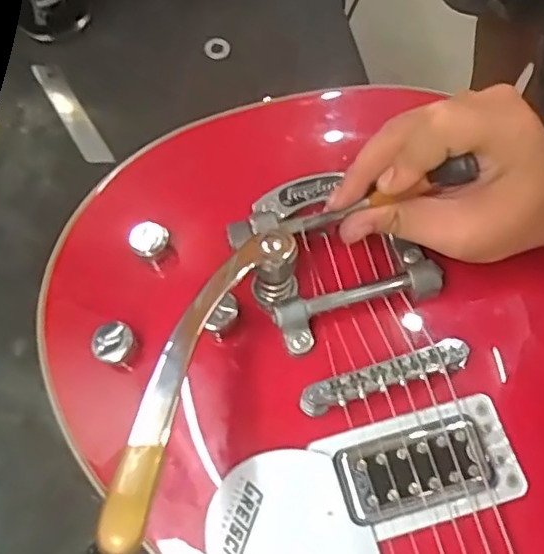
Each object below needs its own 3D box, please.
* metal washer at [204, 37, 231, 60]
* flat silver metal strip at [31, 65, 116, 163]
[{"bbox_3d":[-0.042,-0.179,0.458,0.020,0.004,0.019,22,71,6],"label":"metal washer"},{"bbox_3d":[-0.150,-0.122,0.438,0.017,0.004,0.103,-31,74,-12],"label":"flat silver metal strip"}]

